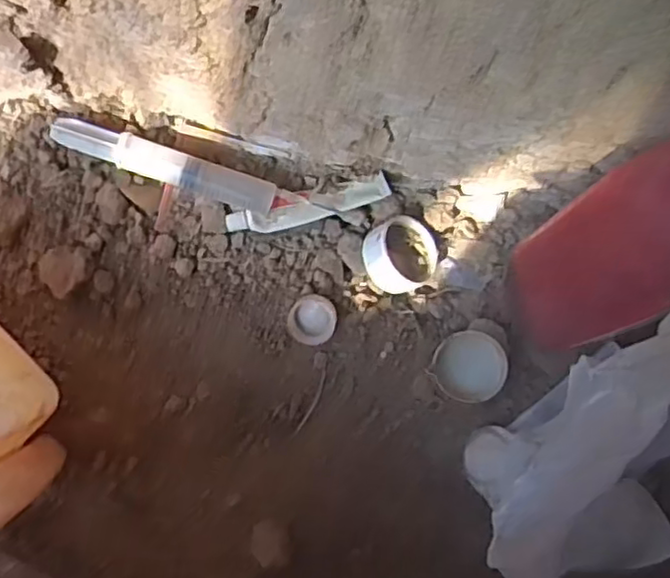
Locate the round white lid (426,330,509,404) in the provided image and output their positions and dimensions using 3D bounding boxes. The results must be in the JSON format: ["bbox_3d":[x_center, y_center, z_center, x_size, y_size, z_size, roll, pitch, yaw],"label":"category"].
[{"bbox_3d":[0.090,0.052,0.449,0.046,0.010,0.046,-4,80,23],"label":"round white lid"}]

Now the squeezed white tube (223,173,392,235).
[{"bbox_3d":[-0.017,-0.054,0.442,0.106,0.018,0.021,-15,88,-9],"label":"squeezed white tube"}]

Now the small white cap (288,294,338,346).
[{"bbox_3d":[-0.015,0.020,0.444,0.031,0.010,0.033,1,86,-8],"label":"small white cap"}]

